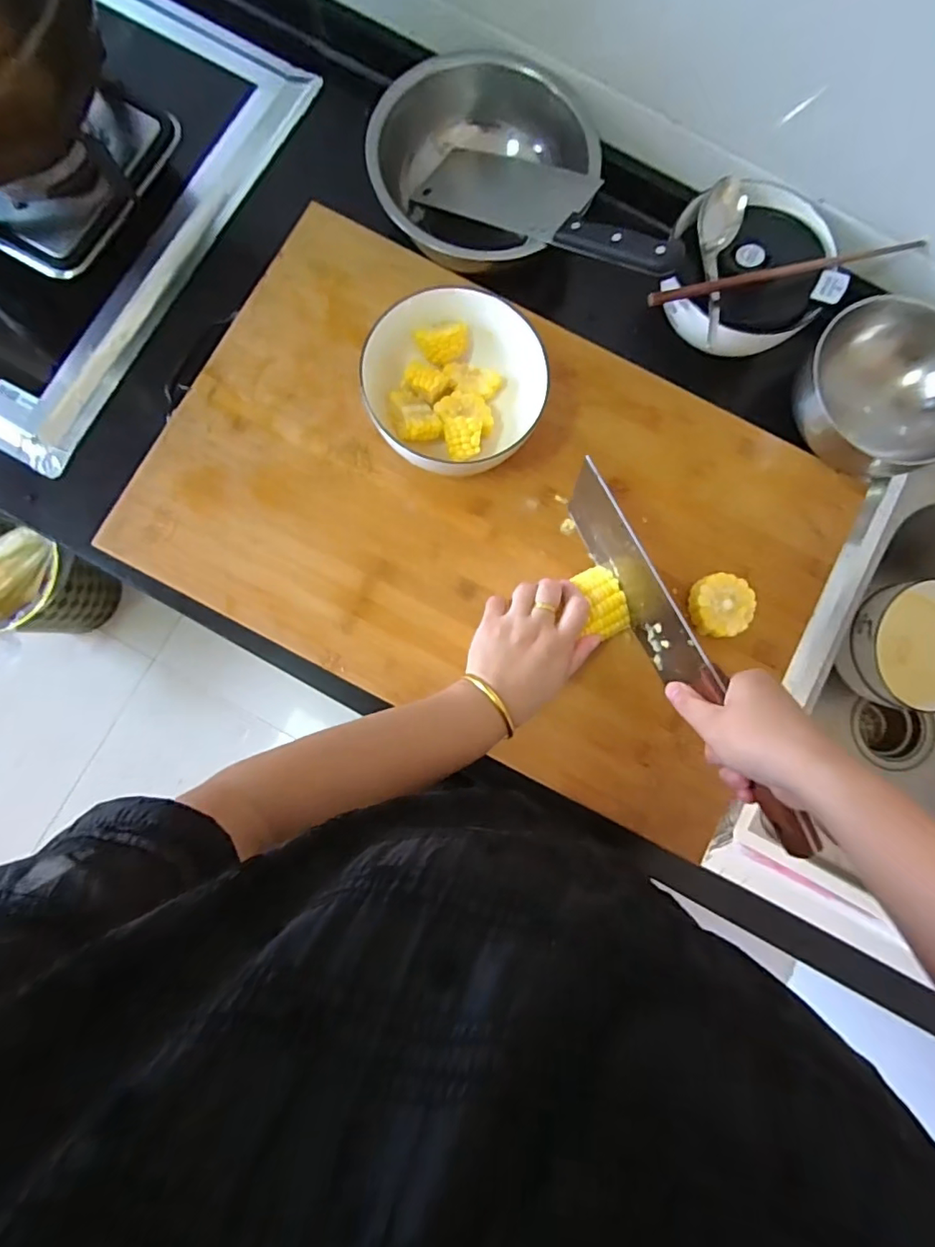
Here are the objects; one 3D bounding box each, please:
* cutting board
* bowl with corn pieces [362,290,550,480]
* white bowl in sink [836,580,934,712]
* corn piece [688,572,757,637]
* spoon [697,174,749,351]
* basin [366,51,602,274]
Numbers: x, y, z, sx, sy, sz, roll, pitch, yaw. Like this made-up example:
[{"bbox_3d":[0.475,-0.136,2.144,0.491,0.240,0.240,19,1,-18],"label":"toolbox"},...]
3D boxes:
[{"bbox_3d":[0.021,-0.103,0.498,0.588,0.033,0.383,27,81,2],"label":"cutting board"},{"bbox_3d":[-0.013,-0.196,0.474,0.153,0.079,0.144,0,82,0],"label":"bowl with corn pieces"},{"bbox_3d":[0.508,0.025,0.637,0.137,0.067,0.132,0,82,0],"label":"white bowl in sink"},{"bbox_3d":[0.225,-0.016,0.486,0.054,0.026,0.053,0,82,0],"label":"corn piece"},{"bbox_3d":[0.215,-0.310,0.479,0.036,0.033,0.149,11,83,1],"label":"spoon"},{"bbox_3d":[0.009,-0.416,0.512,0.192,0.078,0.172,28,83,3],"label":"basin"}]

